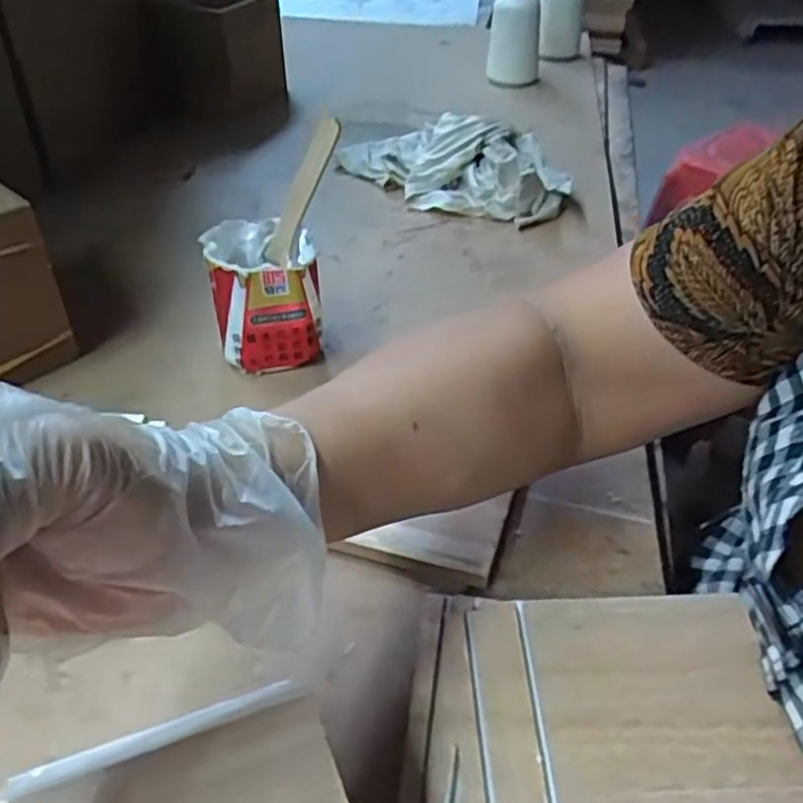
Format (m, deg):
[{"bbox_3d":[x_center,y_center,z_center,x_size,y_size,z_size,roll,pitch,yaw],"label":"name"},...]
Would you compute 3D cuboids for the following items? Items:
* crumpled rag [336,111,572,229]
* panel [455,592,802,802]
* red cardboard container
[{"bbox_3d":[0.048,-0.221,0.687,0.216,0.064,0.110,29,46,29],"label":"crumpled rag"},{"bbox_3d":[0.086,0.122,0.290,0.124,0.008,0.108,-3,39,0],"label":"panel"},{"bbox_3d":[-0.087,-0.067,0.485,0.070,0.080,0.068,-8,40,-13],"label":"red cardboard container"}]

